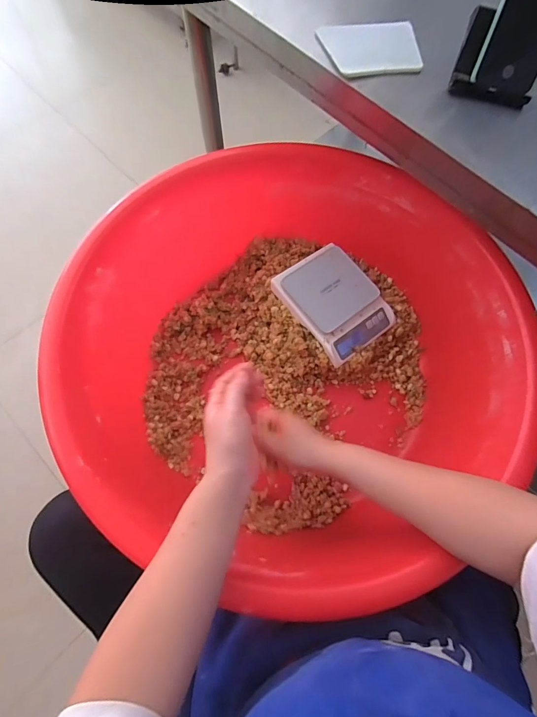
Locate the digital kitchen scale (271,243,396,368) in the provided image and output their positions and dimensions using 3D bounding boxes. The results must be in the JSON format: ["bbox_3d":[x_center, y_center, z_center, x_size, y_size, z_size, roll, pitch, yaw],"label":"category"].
[{"bbox_3d":[0.116,-0.099,0.625,0.144,0.028,0.182,-37,91,-16],"label":"digital kitchen scale"}]

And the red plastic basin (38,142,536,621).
[{"bbox_3d":[0.033,-0.005,0.548,0.591,0.210,0.578,1,70,-2],"label":"red plastic basin"}]

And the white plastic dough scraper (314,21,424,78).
[{"bbox_3d":[0.135,-0.398,0.466,0.125,0.010,0.104,-13,71,-7],"label":"white plastic dough scraper"}]

